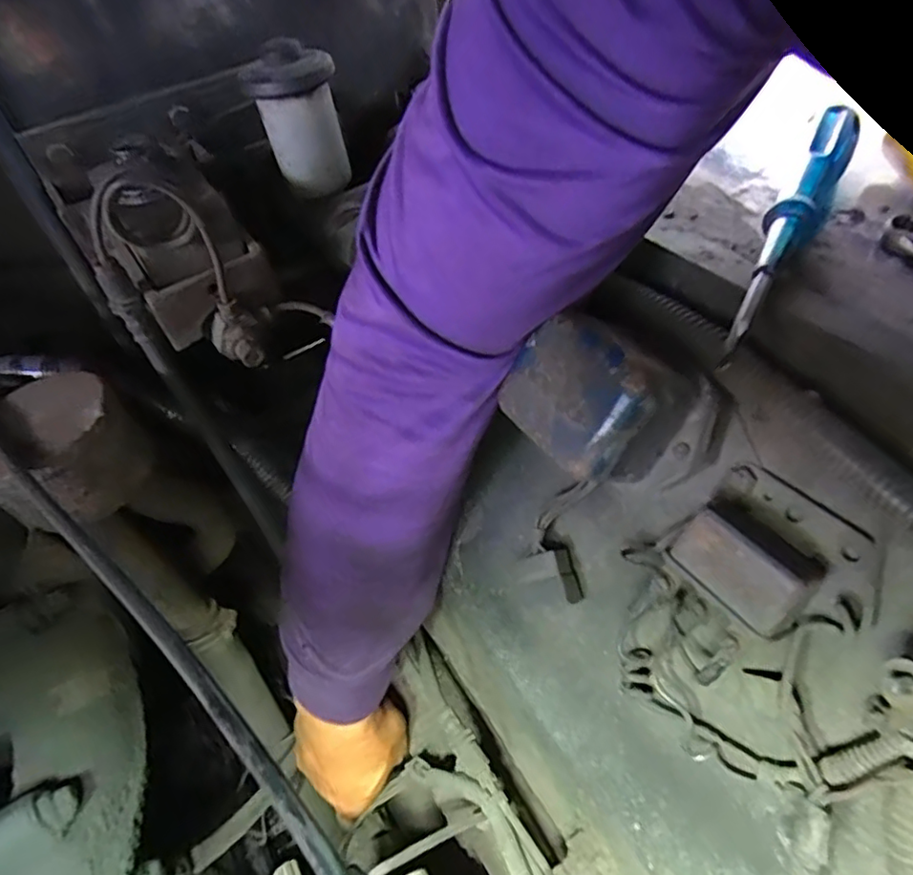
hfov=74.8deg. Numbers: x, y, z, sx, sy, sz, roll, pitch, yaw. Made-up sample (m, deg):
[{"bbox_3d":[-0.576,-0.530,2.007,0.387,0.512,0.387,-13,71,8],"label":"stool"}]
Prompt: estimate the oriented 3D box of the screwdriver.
[{"bbox_3d":[0.148,-0.094,0.267,0.021,0.020,0.186,24,61,26],"label":"screwdriver"}]

